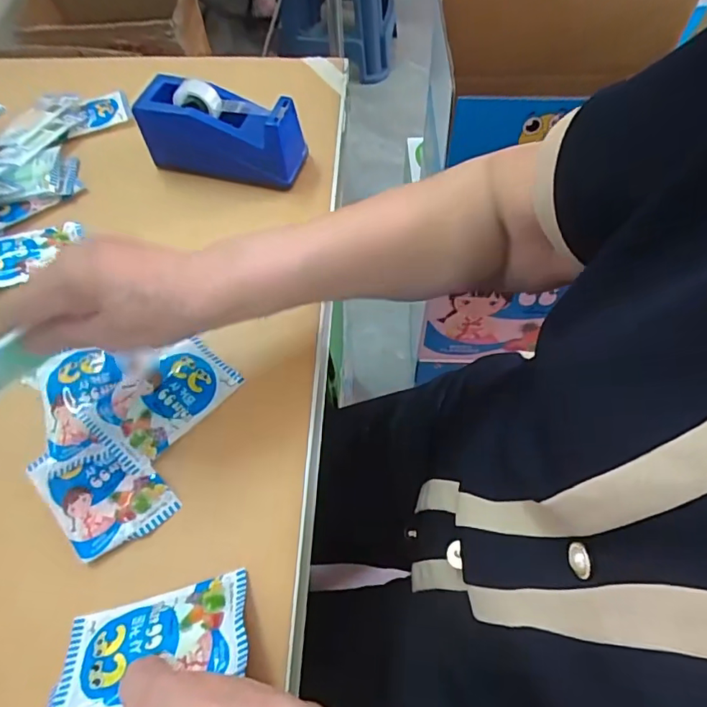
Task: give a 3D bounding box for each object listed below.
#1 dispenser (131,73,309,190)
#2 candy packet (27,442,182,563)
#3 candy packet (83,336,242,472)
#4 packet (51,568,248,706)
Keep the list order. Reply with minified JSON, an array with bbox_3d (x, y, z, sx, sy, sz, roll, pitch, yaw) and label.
[{"bbox_3d":[-0.126,-0.214,0.493,0.153,0.079,0.054,11,61,9],"label":"dispenser"},{"bbox_3d":[-0.173,0.091,0.347,0.065,0.008,0.094,-40,66,-19],"label":"candy packet"},{"bbox_3d":[-0.142,0.031,0.377,0.068,0.005,0.098,34,66,20],"label":"candy packet"},{"bbox_3d":[-0.113,0.163,0.285,0.102,0.006,0.060,-14,30,-7],"label":"packet"}]

